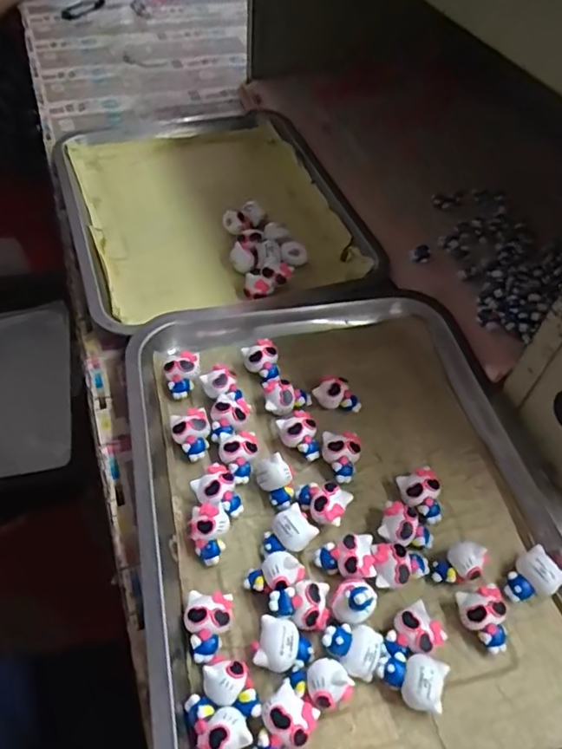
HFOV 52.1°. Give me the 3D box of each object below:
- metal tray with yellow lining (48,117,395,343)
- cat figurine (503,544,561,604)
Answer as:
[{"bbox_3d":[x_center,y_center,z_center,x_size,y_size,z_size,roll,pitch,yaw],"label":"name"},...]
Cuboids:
[{"bbox_3d":[-0.081,-0.187,0.616,0.277,0.048,0.389,-14,53,-15],"label":"metal tray with yellow lining"},{"bbox_3d":[0.151,0.122,0.343,0.034,0.019,0.025,-26,57,-22],"label":"cat figurine"}]

